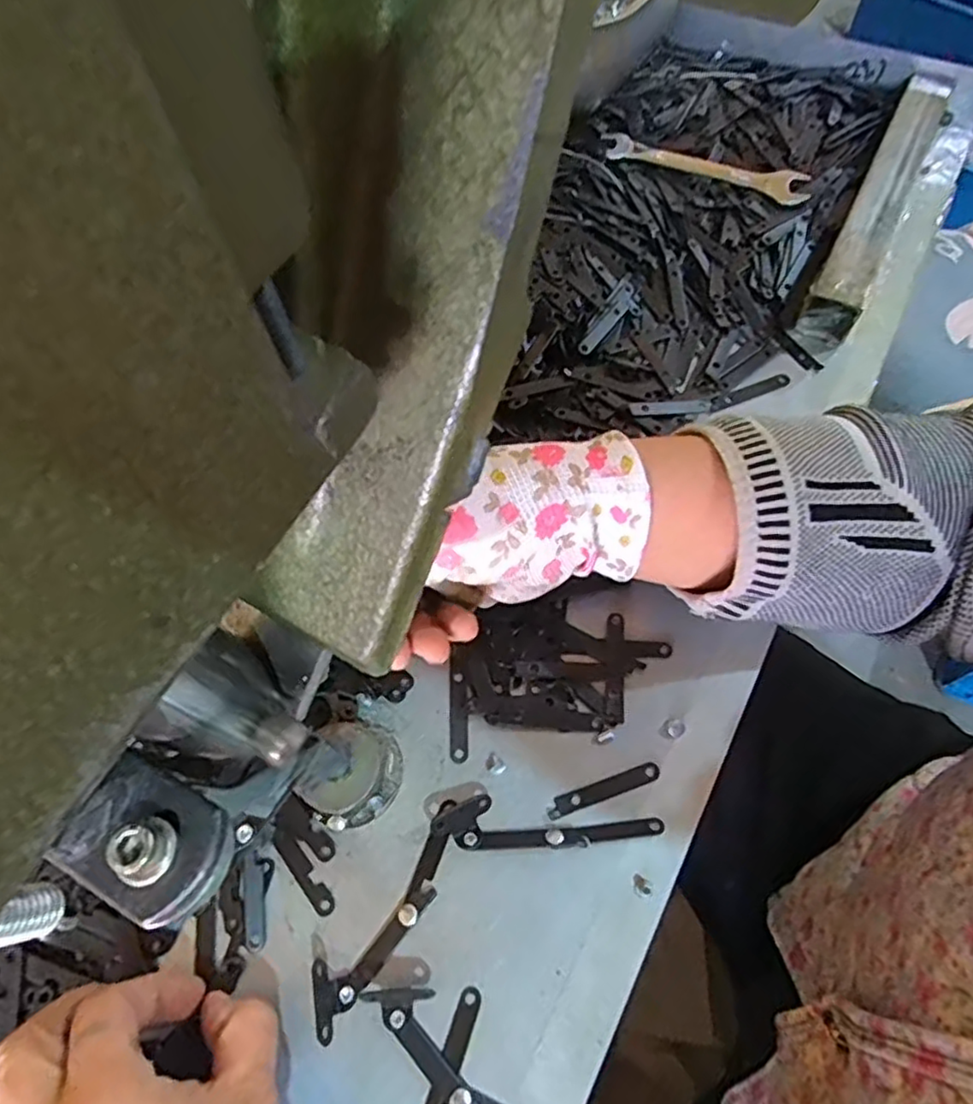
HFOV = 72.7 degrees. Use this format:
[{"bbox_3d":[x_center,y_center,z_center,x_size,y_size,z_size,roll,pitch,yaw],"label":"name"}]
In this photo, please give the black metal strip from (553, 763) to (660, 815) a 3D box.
[{"bbox_3d":[0.056,0.108,0.302,0.049,0.004,0.008,-18,65,-5],"label":"black metal strip"}]

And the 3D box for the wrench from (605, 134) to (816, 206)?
[{"bbox_3d":[0.152,-0.272,0.460,0.144,0.010,0.026,22,68,13],"label":"wrench"}]

